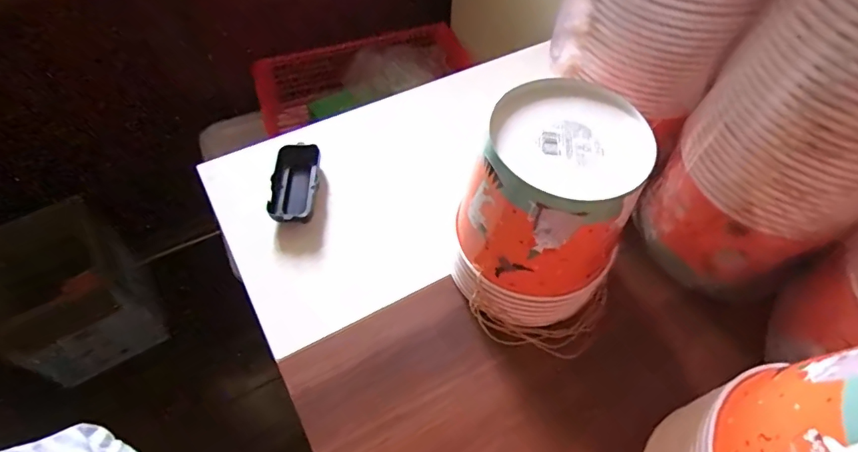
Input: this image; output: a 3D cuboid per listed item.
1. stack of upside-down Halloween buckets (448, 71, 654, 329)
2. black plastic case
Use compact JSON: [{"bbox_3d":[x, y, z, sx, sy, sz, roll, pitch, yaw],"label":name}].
[{"bbox_3d":[0.110,-0.004,0.451,0.136,0.192,0.151,21,59,12],"label":"stack of upside-down Halloween buckets"},{"bbox_3d":[-0.157,-0.049,0.561,0.049,0.024,0.105,1,57,-1],"label":"black plastic case"}]

